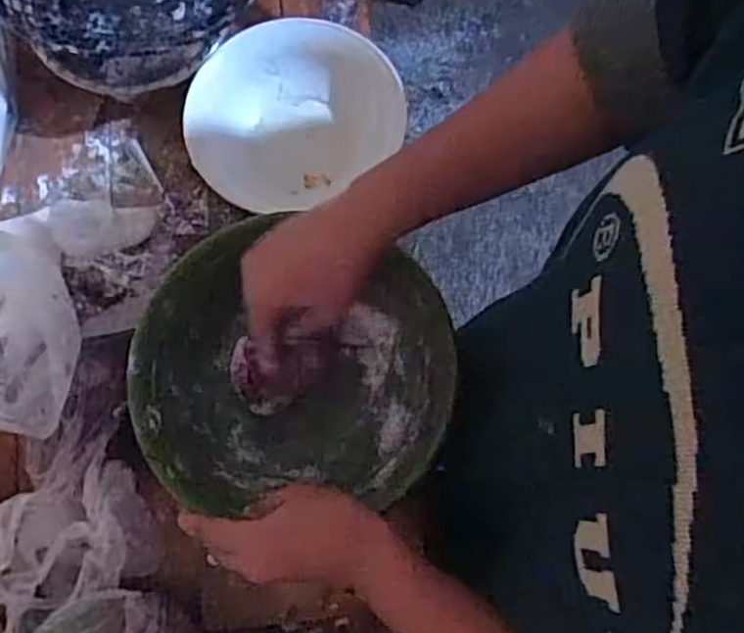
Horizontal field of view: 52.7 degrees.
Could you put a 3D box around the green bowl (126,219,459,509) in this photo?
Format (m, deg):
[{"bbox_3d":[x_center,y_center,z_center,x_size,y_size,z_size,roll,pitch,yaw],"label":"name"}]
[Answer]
[{"bbox_3d":[-0.058,0.042,0.602,0.236,0.089,0.205,-1,75,-1],"label":"green bowl"}]

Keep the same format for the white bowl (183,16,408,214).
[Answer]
[{"bbox_3d":[-0.076,-0.182,0.683,0.183,0.074,0.146,-26,76,-8],"label":"white bowl"}]

